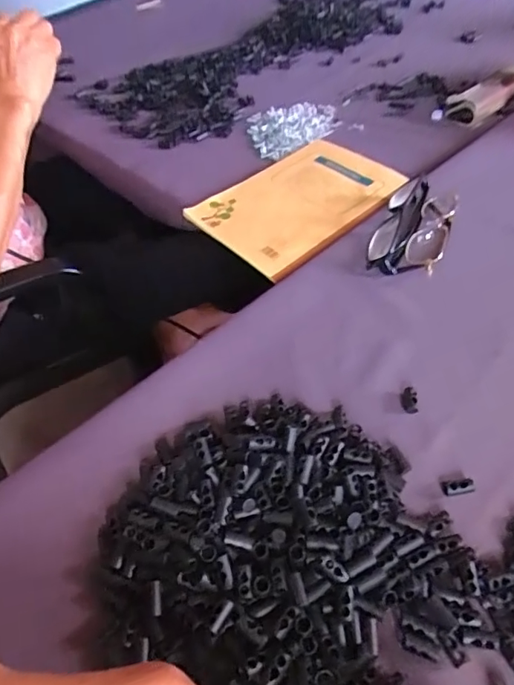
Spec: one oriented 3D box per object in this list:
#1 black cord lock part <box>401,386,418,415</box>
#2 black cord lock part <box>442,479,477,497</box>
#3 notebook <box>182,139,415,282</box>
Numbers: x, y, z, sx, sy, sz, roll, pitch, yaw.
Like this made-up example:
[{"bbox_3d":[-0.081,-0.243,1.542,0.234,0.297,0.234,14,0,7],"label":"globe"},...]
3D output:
[{"bbox_3d":[0.110,0.042,0.368,0.010,0.013,0.016,2,48,8],"label":"black cord lock part"},{"bbox_3d":[0.128,0.092,0.323,0.021,0.010,0.008,-12,47,-5],"label":"black cord lock part"},{"bbox_3d":[0.050,-0.158,0.560,0.219,0.010,0.158,-38,54,-26],"label":"notebook"}]

